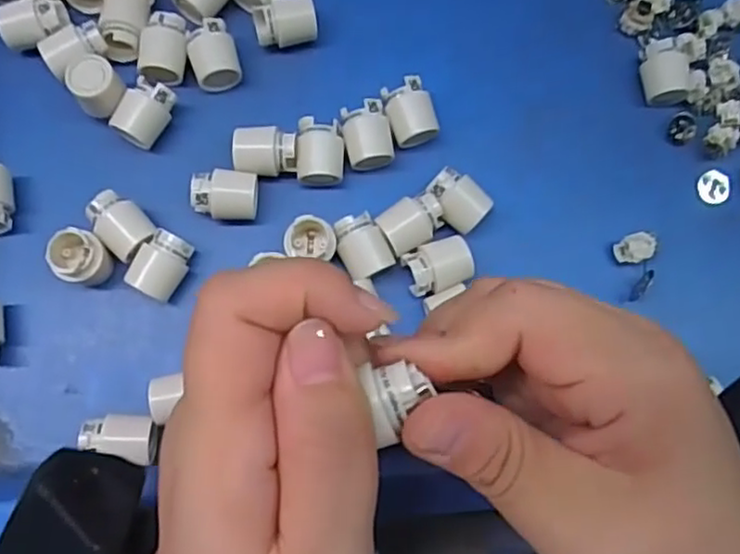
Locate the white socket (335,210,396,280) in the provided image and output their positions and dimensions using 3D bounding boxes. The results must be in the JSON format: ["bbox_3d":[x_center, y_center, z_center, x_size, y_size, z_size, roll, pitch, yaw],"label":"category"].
[{"bbox_3d":[-0.003,-0.012,0.295,0.020,0.025,0.027,-28,80,-11],"label":"white socket"}]

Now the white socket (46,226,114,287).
[{"bbox_3d":[-0.119,-0.007,0.286,0.022,0.027,0.021,1,76,-5],"label":"white socket"}]

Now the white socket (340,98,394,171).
[{"bbox_3d":[-0.001,-0.062,0.305,0.020,0.020,0.029,-13,78,-9],"label":"white socket"}]

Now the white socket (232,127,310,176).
[{"bbox_3d":[-0.044,-0.053,0.303,0.030,0.026,0.020,6,76,-4],"label":"white socket"}]

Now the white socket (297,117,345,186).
[{"bbox_3d":[-0.022,-0.054,0.303,0.020,0.020,0.028,4,76,-5],"label":"white socket"}]

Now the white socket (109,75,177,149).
[{"bbox_3d":[-0.100,-0.072,0.302,0.019,0.021,0.028,29,75,2],"label":"white socket"}]

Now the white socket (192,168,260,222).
[{"bbox_3d":[-0.062,-0.034,0.295,0.027,0.021,0.020,2,76,-5],"label":"white socket"}]

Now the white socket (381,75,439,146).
[{"bbox_3d":[0.018,-0.072,0.309,0.021,0.022,0.029,-18,79,-10],"label":"white socket"}]

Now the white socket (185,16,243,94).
[{"bbox_3d":[-0.071,-0.100,0.311,0.021,0.018,0.027,-18,79,-10],"label":"white socket"}]

